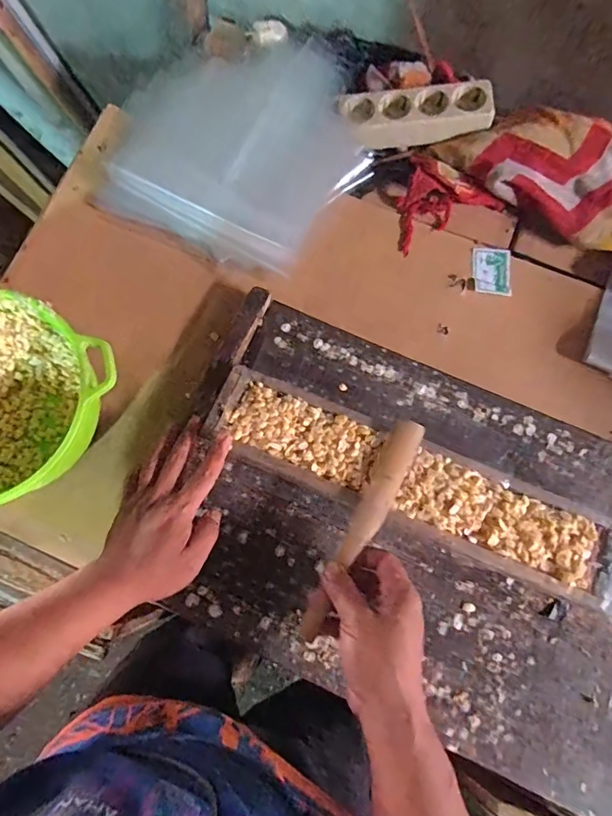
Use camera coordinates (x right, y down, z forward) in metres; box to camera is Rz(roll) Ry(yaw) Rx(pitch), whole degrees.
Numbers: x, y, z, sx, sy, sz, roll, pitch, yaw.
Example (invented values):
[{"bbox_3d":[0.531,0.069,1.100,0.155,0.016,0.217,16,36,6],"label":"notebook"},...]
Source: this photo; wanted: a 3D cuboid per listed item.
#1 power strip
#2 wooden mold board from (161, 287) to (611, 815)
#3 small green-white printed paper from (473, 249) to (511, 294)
[{"bbox_3d":[0.135,-0.370,0.590,0.180,0.032,0.063,-3,79,2],"label":"power strip"},{"bbox_3d":[0.202,0.163,0.469,0.719,0.052,0.367,28,79,6],"label":"wooden mold board"},{"bbox_3d":[0.230,-0.170,0.590,0.047,0.005,0.064,8,77,3],"label":"small green-white printed paper"}]

